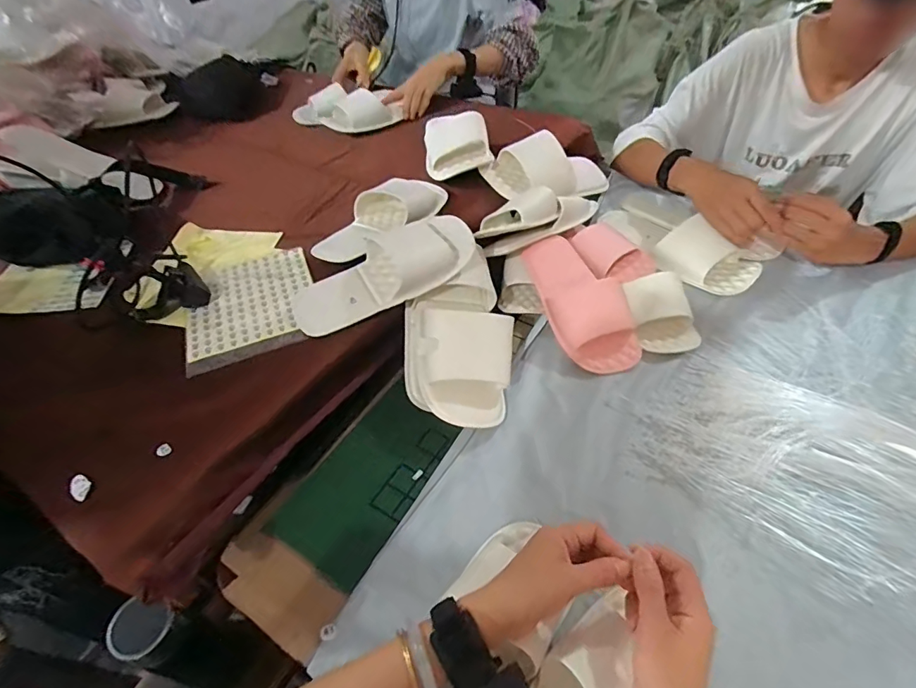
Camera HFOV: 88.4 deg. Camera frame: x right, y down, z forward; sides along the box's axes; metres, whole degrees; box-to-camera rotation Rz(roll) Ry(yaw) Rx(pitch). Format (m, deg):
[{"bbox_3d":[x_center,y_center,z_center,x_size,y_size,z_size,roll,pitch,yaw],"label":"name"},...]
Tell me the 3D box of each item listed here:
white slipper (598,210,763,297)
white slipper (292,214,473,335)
[{"bbox_3d":[0.347,-0.172,0.755,0.118,0.048,0.251,-22,50,-13],"label":"white slipper"},{"bbox_3d":[-0.090,-0.093,0.571,0.231,0.059,0.090,-22,49,-16],"label":"white slipper"}]

